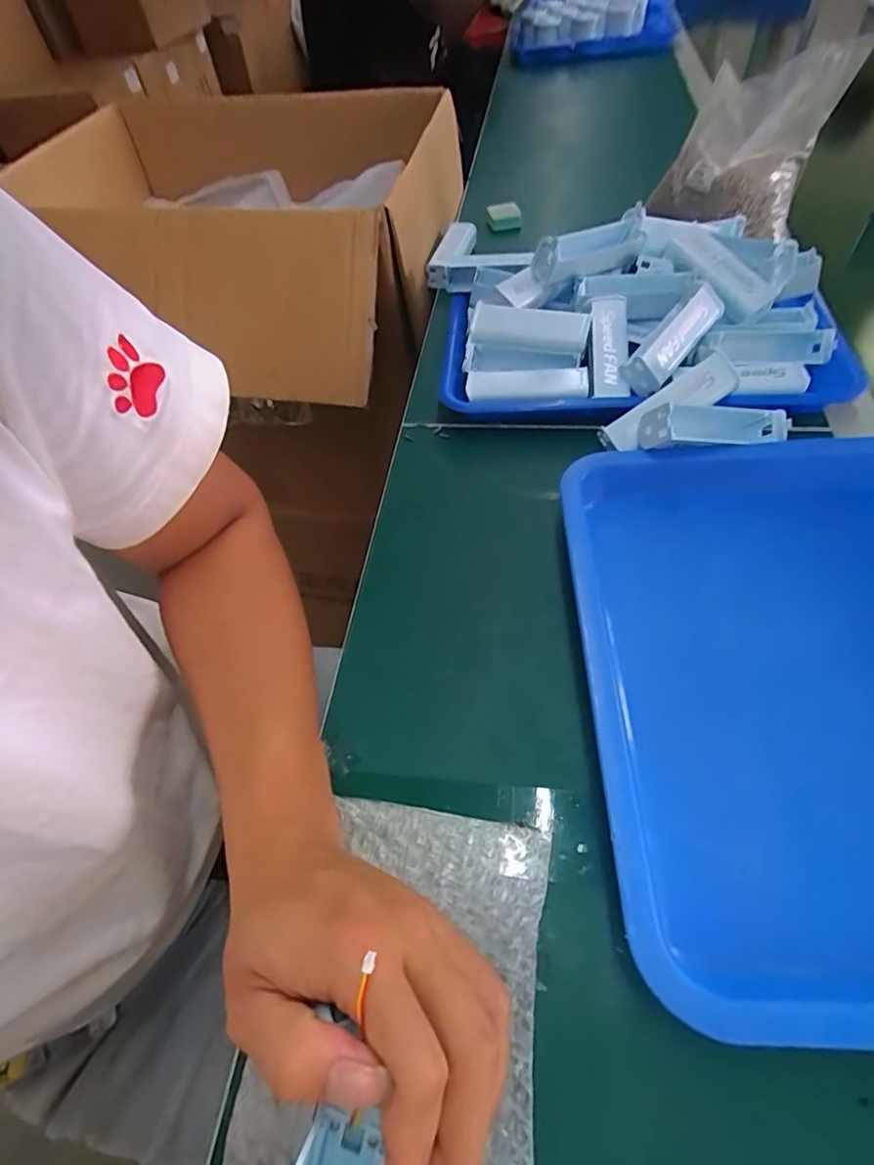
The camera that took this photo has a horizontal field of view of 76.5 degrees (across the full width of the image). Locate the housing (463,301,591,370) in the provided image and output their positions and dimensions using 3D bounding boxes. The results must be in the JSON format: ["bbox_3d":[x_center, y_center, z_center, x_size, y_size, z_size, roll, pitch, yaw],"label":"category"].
[{"bbox_3d":[0.076,-0.211,0.480,0.102,0.016,0.056,10,91,16],"label":"housing"}]

